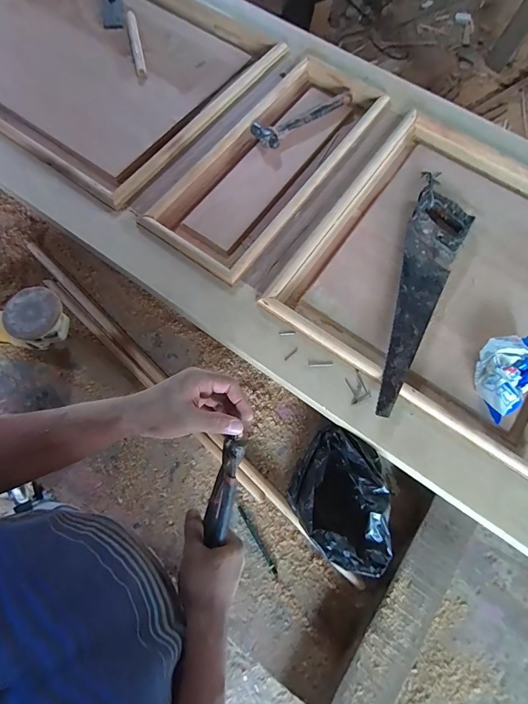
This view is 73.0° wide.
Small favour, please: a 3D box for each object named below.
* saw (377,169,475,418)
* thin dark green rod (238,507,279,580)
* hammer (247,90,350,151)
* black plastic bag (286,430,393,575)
[{"bbox_3d":[0.274,-0.111,0.631,0.096,0.031,0.472,22,71,6],"label":"saw"},{"bbox_3d":[-0.009,0.306,0.575,0.008,0.004,0.120,-29,73,-12],"label":"thin dark green rod"},{"bbox_3d":[0.090,-0.510,0.767,0.244,0.030,0.066,-35,75,-13],"label":"hammer"},{"bbox_3d":[0.113,0.224,0.562,0.136,0.092,0.200,3,72,-1],"label":"black plastic bag"}]

